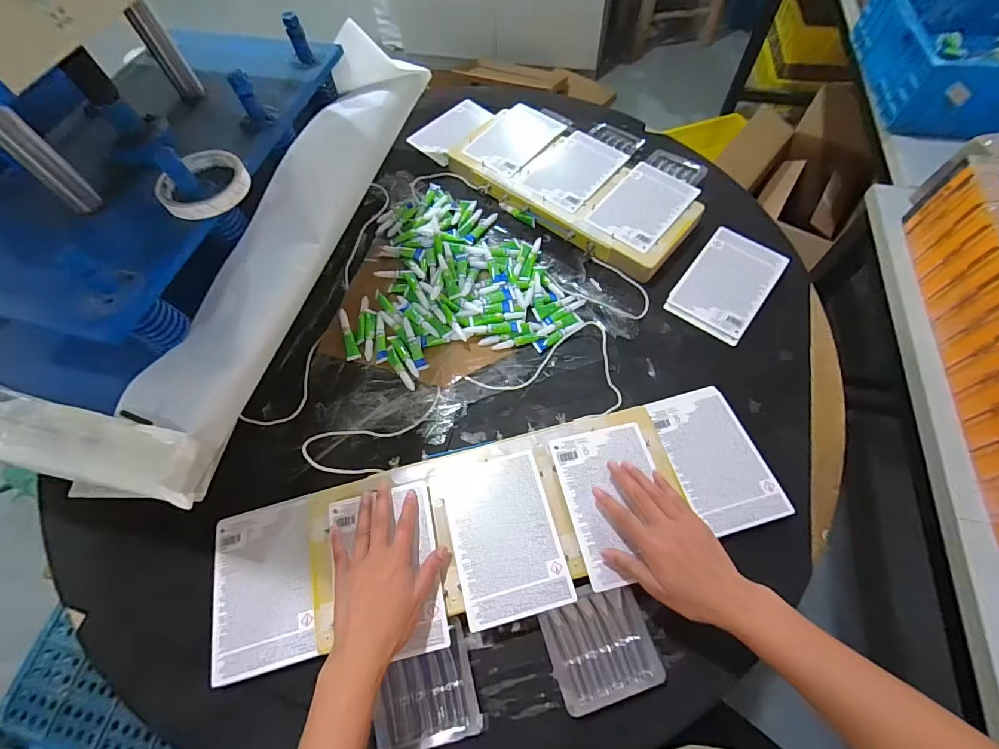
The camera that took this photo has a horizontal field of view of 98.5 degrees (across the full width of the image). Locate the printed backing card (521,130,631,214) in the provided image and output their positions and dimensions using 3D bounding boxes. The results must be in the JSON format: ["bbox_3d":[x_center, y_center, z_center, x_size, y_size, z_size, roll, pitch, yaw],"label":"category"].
[{"bbox_3d":[0.130,-0.353,0.742,0.117,0.008,0.176,33,68,18],"label":"printed backing card"}]

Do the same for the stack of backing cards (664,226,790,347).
[{"bbox_3d":[0.349,-0.141,0.660,0.116,0.008,0.179,35,76,19],"label":"stack of backing cards"}]

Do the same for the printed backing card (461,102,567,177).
[{"bbox_3d":[0.031,-0.431,0.786,0.115,0.006,0.173,32,69,15],"label":"printed backing card"}]

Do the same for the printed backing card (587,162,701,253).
[{"bbox_3d":[0.235,-0.276,0.697,0.113,0.009,0.173,38,70,19],"label":"printed backing card"}]

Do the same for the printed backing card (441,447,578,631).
[{"bbox_3d":[0.005,0.176,0.482,0.114,0.004,0.171,-14,62,-4],"label":"printed backing card"}]

